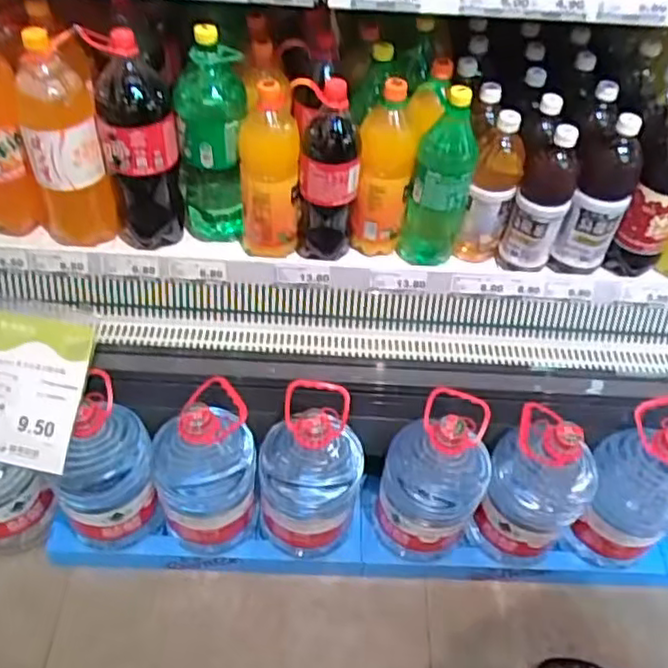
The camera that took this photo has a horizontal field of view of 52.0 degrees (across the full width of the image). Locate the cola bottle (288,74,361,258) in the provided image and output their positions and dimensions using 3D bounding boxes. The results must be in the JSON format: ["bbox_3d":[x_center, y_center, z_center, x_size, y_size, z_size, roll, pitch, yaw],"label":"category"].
[{"bbox_3d":[-0.009,-0.229,0.978,0.081,0.270,0.079,6,48,1],"label":"cola bottle"}]

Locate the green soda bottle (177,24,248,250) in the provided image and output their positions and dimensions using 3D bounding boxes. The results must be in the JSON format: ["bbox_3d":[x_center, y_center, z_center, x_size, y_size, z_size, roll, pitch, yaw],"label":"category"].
[{"bbox_3d":[-0.179,-0.281,0.997,0.098,0.309,0.106,-5,49,-9],"label":"green soda bottle"}]

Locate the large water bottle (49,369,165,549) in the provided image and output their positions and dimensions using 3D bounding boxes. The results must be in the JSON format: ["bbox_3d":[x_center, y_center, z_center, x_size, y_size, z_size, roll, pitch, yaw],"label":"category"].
[{"bbox_3d":[-0.341,0.203,1.014,0.136,0.290,0.121,-21,53,-22],"label":"large water bottle"}]

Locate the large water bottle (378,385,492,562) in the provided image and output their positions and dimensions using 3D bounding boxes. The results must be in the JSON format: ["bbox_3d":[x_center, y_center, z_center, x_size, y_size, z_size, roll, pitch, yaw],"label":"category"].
[{"bbox_3d":[0.149,0.223,1.037,0.151,0.278,0.137,17,49,11],"label":"large water bottle"}]

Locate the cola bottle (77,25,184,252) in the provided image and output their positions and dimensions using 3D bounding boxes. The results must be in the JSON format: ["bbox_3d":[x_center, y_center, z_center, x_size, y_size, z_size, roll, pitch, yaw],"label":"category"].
[{"bbox_3d":[-0.276,-0.267,0.977,0.098,0.318,0.100,-9,50,-12],"label":"cola bottle"}]

